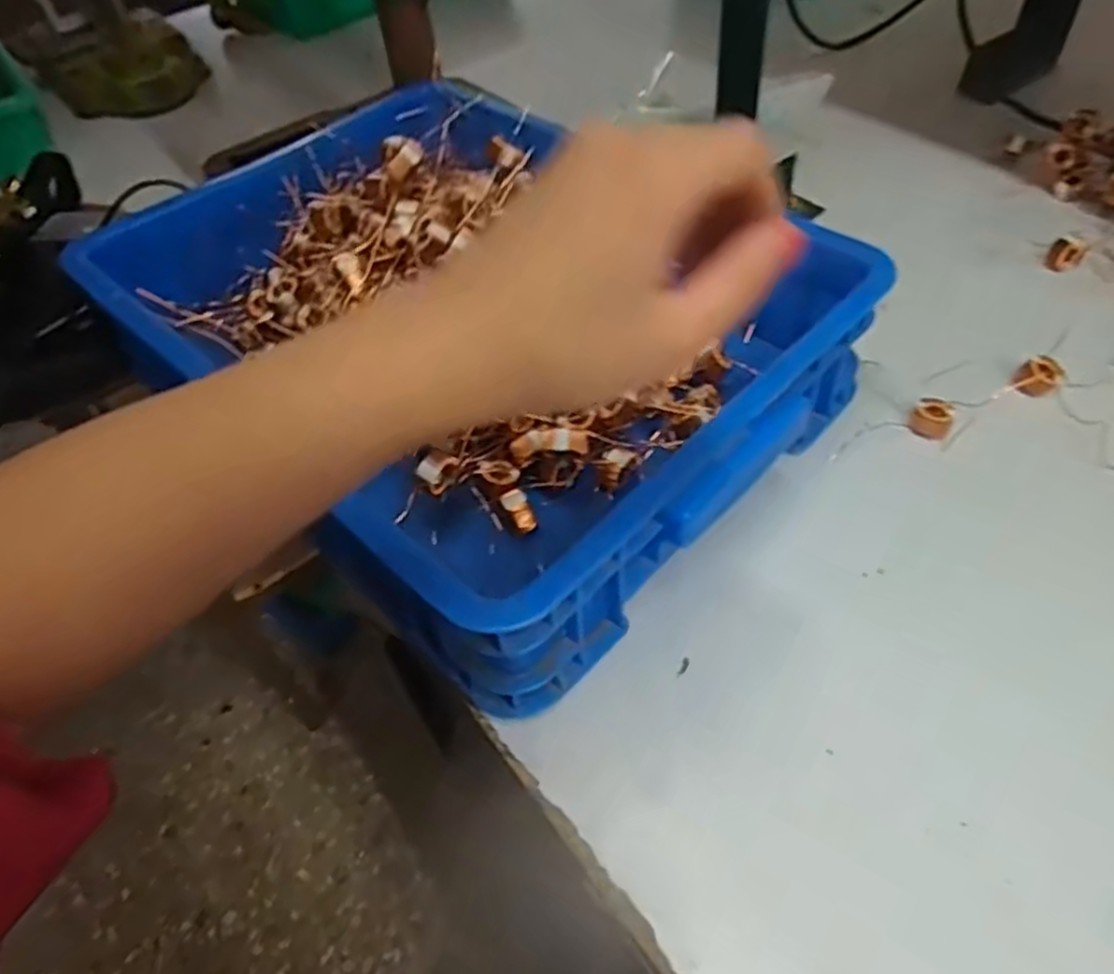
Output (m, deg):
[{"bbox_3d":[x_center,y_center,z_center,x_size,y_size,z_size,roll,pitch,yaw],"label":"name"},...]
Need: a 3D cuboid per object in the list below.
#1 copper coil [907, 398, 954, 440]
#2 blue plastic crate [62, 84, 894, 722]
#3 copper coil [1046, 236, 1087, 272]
[{"bbox_3d":[0.232,-0.043,0.465,0.023,0.011,0.025,-3,50,4],"label":"copper coil"},{"bbox_3d":[-0.059,-0.108,0.482,0.417,0.125,0.324,34,61,29],"label":"blue plastic crate"},{"bbox_3d":[0.378,-0.172,0.557,0.018,0.018,0.021,-37,56,-22],"label":"copper coil"}]

